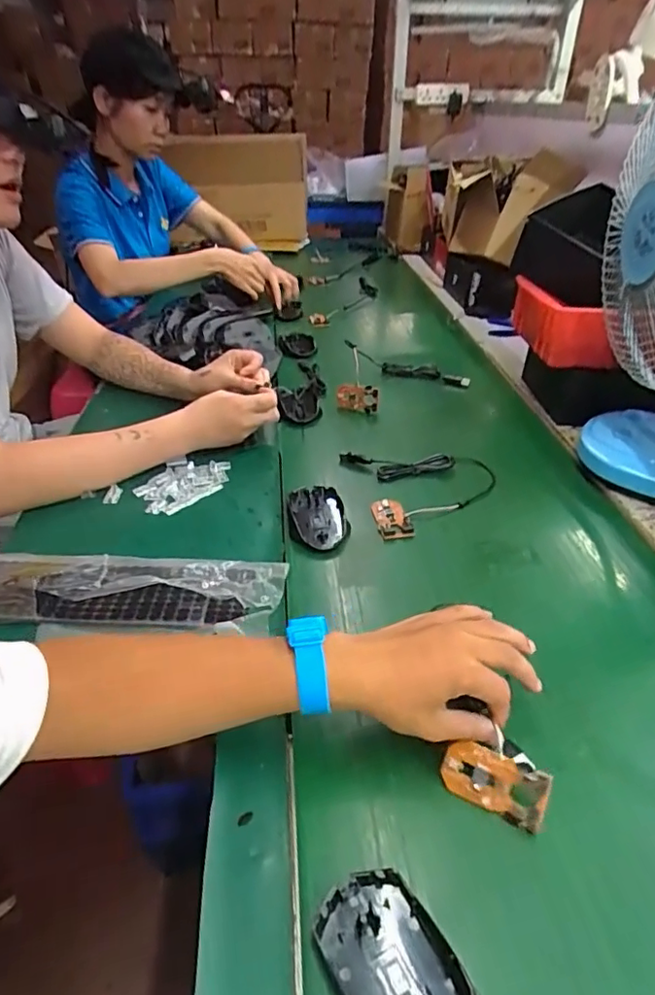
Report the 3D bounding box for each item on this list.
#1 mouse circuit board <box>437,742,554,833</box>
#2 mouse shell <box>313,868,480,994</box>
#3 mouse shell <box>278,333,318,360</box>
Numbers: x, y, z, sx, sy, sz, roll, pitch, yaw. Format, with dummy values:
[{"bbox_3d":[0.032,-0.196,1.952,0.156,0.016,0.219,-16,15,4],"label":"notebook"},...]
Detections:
[{"bbox_3d":[0.113,0.195,0.388,0.069,0.004,0.038,17,77,24],"label":"mouse circuit board"},{"bbox_3d":[0.040,0.260,0.300,0.063,0.017,0.112,-14,37,-22],"label":"mouse shell"},{"bbox_3d":[-0.060,-0.303,1.128,0.073,0.018,0.112,-6,34,-9],"label":"mouse shell"}]

